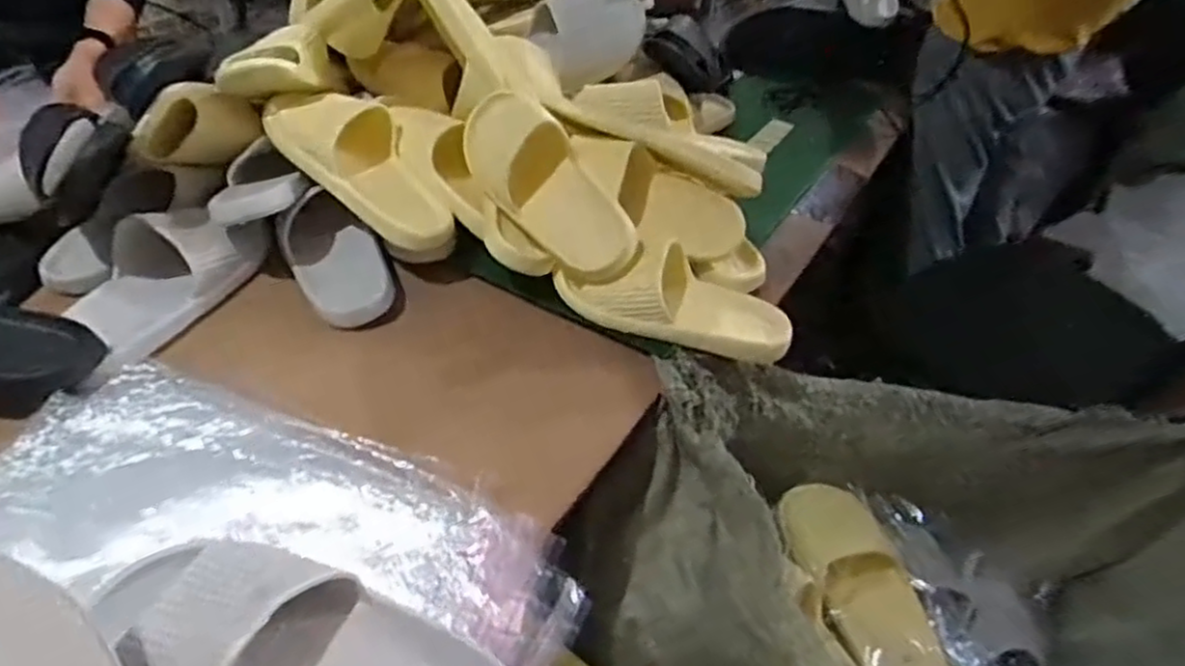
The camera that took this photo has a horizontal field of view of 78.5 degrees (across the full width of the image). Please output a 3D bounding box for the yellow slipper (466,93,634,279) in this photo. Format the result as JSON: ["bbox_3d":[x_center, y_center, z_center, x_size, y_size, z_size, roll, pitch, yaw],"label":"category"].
[{"bbox_3d":[-0.052,-0.160,0.772,0.107,0.073,0.260,-44,72,9],"label":"yellow slipper"}]

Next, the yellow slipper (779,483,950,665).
[{"bbox_3d":[0.298,0.291,0.815,0.120,0.087,0.244,-2,43,-8],"label":"yellow slipper"}]

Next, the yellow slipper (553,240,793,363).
[{"bbox_3d":[0.087,-0.039,0.770,0.251,0.071,0.097,10,43,5],"label":"yellow slipper"}]

